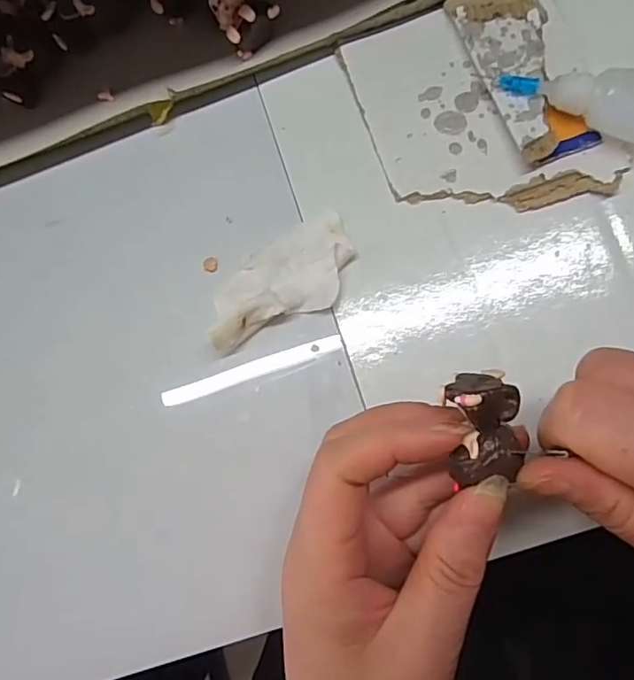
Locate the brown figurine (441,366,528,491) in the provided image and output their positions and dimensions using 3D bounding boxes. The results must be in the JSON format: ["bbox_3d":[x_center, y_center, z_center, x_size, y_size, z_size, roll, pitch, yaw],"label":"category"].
[{"bbox_3d":[0.055,0.028,0.184,0.025,0.017,0.036,-8,82,4],"label":"brown figurine"}]

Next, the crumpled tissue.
[{"bbox_3d":[-0.018,-0.029,0.260,0.073,0.018,0.043,-24,80,2],"label":"crumpled tissue"}]

